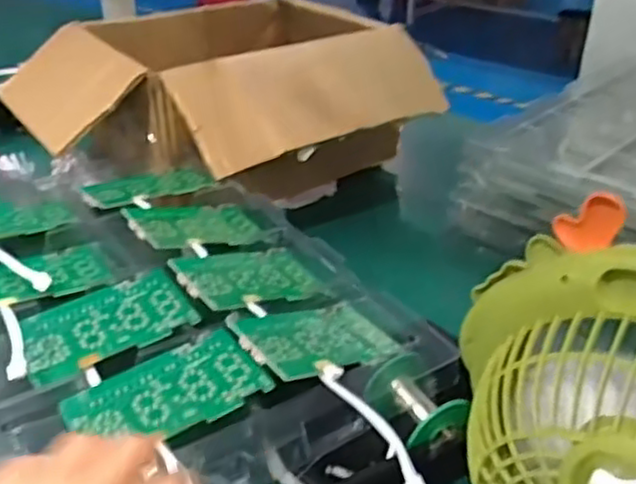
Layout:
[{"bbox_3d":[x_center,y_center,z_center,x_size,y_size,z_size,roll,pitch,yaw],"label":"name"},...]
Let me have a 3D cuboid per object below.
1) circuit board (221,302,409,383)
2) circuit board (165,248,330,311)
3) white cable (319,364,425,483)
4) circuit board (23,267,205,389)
[{"bbox_3d":[-0.002,0.078,0.563,0.128,0.009,0.082,-4,28,-39],"label":"circuit board"},{"bbox_3d":[-0.064,0.030,0.633,0.132,0.006,0.088,-5,30,-43],"label":"circuit board"},{"bbox_3d":[0.040,0.129,0.492,0.016,0.016,0.110,-21,57,-33],"label":"white cable"},{"bbox_3d":[-0.170,0.060,0.556,0.130,0.009,0.078,-16,34,-27],"label":"circuit board"}]

